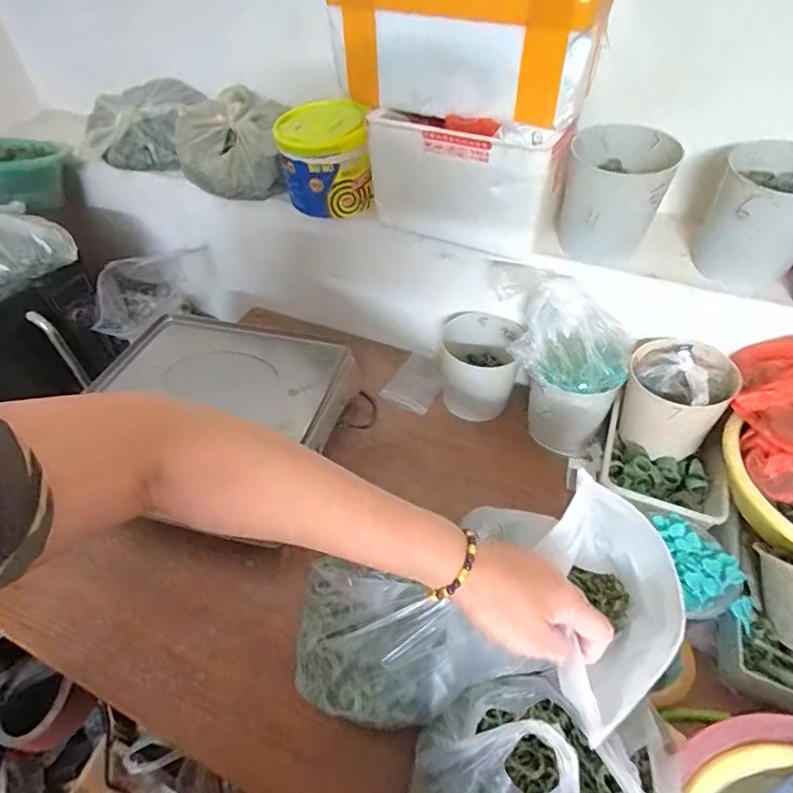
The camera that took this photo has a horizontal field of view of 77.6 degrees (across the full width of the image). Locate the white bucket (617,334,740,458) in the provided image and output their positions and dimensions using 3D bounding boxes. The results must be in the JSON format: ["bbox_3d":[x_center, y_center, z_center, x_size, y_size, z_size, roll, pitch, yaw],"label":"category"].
[{"bbox_3d":[0.342,0.004,0.616,0.109,0.111,0.118,-1,46,1],"label":"white bucket"}]

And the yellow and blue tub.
[{"bbox_3d":[-0.099,-0.331,0.692,0.127,0.114,0.121,-8,46,-6],"label":"yellow and blue tub"}]

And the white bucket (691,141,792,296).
[{"bbox_3d":[0.405,-0.194,0.542,0.107,0.128,0.107,31,54,28],"label":"white bucket"}]

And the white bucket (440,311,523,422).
[{"bbox_3d":[0.122,-0.044,0.713,0.102,0.109,0.107,-1,46,1],"label":"white bucket"}]

